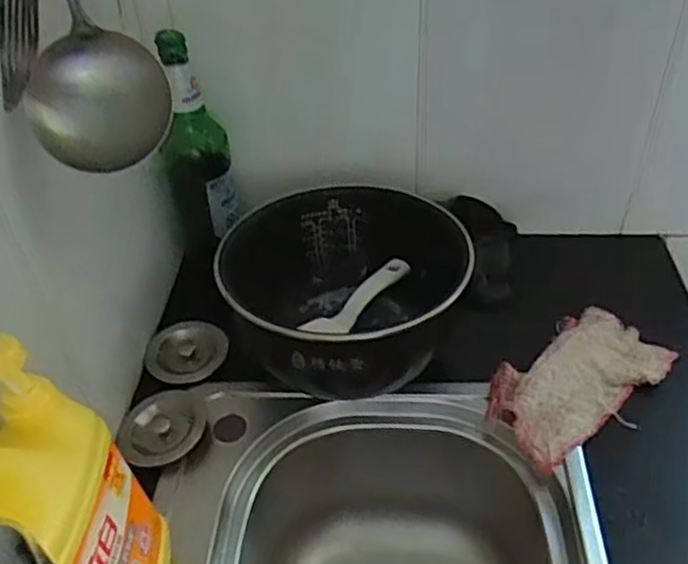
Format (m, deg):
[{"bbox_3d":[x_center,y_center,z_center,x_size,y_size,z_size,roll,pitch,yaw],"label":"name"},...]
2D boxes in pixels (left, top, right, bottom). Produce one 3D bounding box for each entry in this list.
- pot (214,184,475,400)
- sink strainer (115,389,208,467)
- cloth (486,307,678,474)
[{"bbox_3d":[-0.005,0.012,0.674,0.206,0.125,0.229,10,43,14],"label":"pot"},{"bbox_3d":[-0.168,0.132,0.634,0.074,0.015,0.084,26,49,29],"label":"sink strainer"},{"bbox_3d":[0.223,0.088,0.655,0.185,0.036,0.097,-29,48,-26],"label":"cloth"}]

